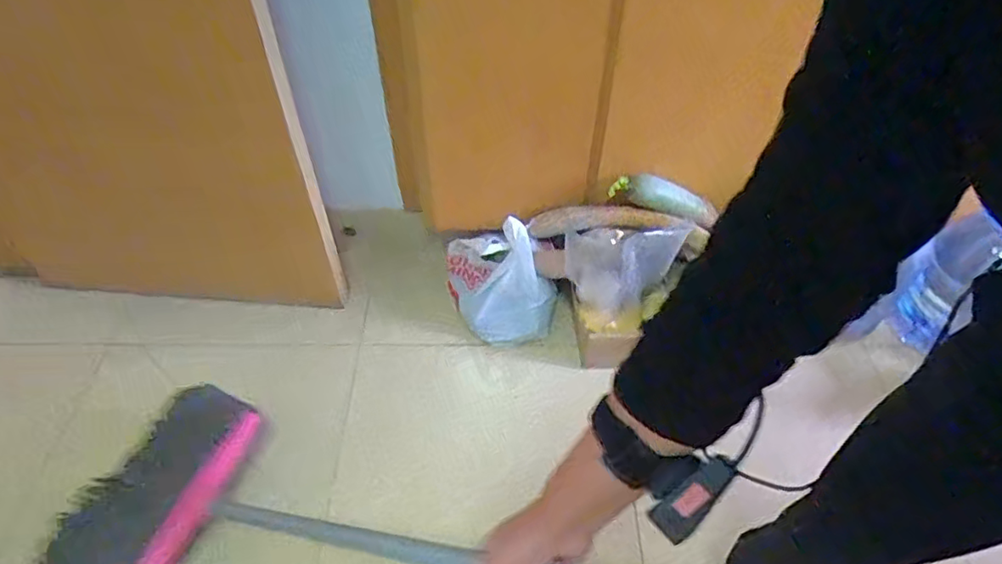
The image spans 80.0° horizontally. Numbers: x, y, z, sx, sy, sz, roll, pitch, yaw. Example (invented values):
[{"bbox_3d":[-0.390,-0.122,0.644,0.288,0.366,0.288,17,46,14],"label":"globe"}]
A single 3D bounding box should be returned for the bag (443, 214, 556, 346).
[{"bbox_3d":[-0.001,-0.013,1.322,0.222,0.306,0.176,-5,49,-5],"label":"bag"}]

